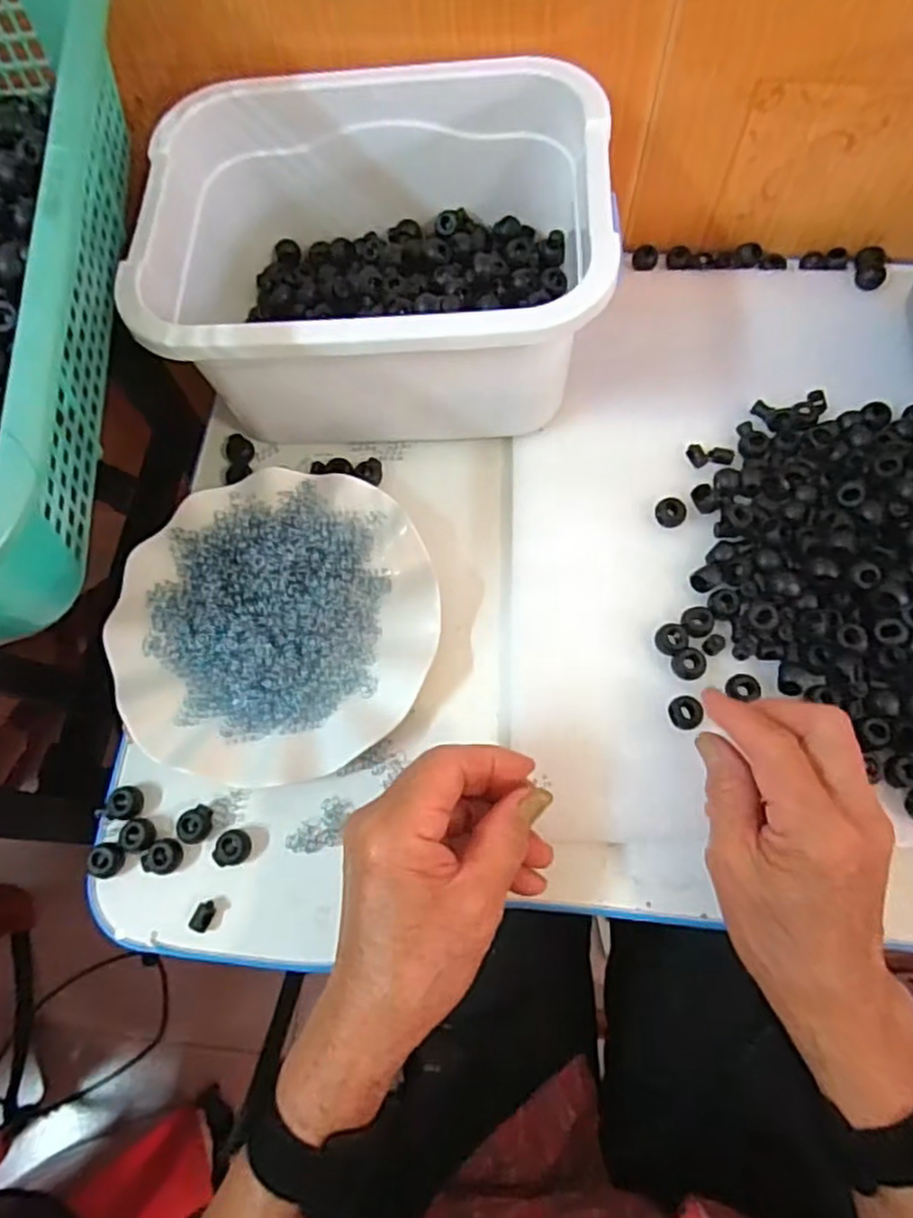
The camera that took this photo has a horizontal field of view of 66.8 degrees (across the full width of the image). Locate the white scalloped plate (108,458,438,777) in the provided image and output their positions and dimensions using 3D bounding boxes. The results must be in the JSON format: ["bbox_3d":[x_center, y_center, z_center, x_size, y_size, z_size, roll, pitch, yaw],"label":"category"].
[{"bbox_3d":[-0.103,0.004,0.392,0.176,0.025,0.177,-1,70,2],"label":"white scalloped plate"}]

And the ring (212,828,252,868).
[{"bbox_3d":[-0.118,0.125,0.362,0.017,0.009,0.017,-1,70,2],"label":"ring"}]

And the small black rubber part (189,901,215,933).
[{"bbox_3d":[-0.130,0.158,0.354,0.010,0.006,0.016,26,73,11],"label":"small black rubber part"}]

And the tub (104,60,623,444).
[{"bbox_3d":[-0.043,-0.202,0.408,0.245,0.117,0.195,1,75,3],"label":"tub"}]

